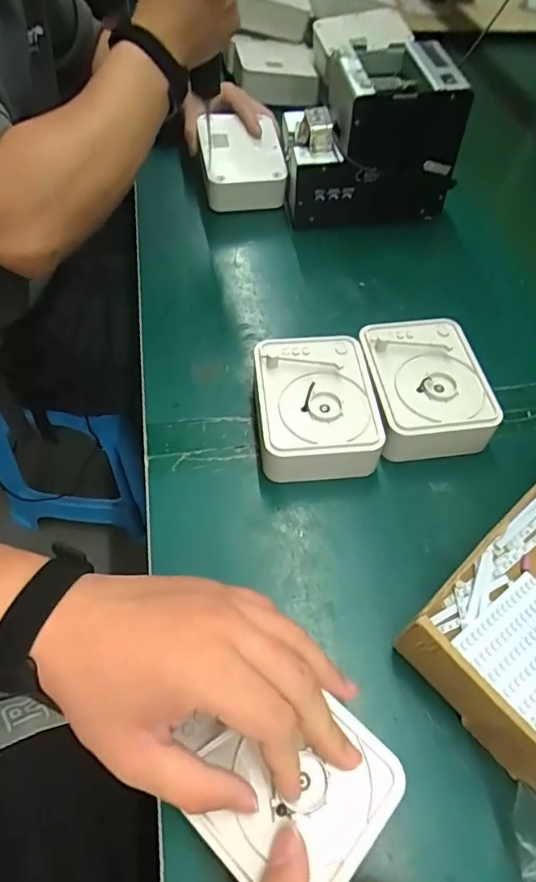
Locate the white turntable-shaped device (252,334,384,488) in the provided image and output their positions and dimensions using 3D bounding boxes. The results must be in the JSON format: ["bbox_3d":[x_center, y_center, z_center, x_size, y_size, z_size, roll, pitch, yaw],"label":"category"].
[{"bbox_3d":[0.039,-0.030,0.456,0.097,0.050,0.122,-1,55,-6],"label":"white turntable-shaped device"}]

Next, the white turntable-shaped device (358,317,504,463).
[{"bbox_3d":[0.137,-0.048,0.470,0.099,0.055,0.123,-4,55,-8],"label":"white turntable-shaped device"}]

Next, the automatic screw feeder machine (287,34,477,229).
[{"bbox_3d":[0.114,-0.352,0.612,0.178,0.155,0.124,-3,55,-7],"label":"automatic screw feeder machine"}]

